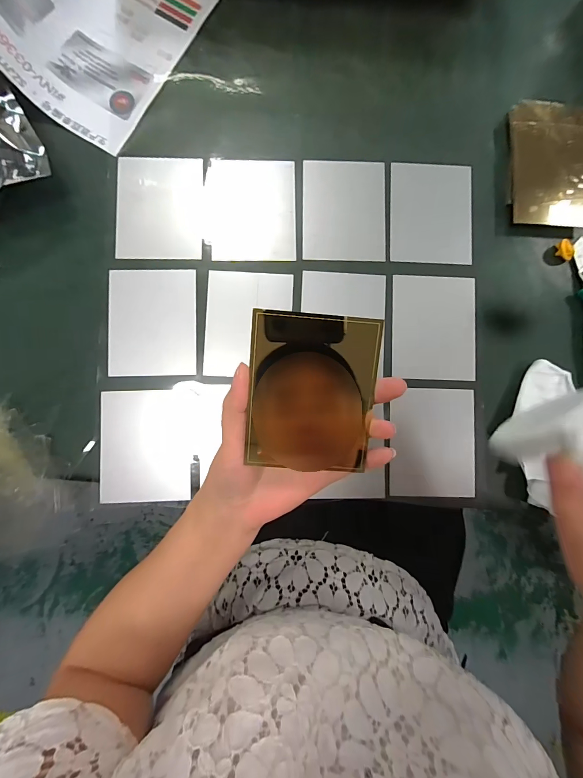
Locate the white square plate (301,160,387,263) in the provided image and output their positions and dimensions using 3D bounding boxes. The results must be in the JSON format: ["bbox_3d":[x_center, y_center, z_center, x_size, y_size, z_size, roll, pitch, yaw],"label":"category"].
[{"bbox_3d":[0.051,-0.173,0.323,0.079,0.005,0.098,0,87,-2],"label":"white square plate"}]

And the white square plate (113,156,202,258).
[{"bbox_3d":[-0.125,-0.172,0.318,0.080,0.007,0.097,0,87,-2],"label":"white square plate"}]

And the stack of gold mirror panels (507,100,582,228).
[{"bbox_3d":[0.255,-0.220,0.324,0.086,0.009,0.126,6,85,0],"label":"stack of gold mirror panels"}]

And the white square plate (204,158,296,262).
[{"bbox_3d":[-0.038,-0.172,0.321,0.083,0.007,0.099,-1,87,-2],"label":"white square plate"}]

